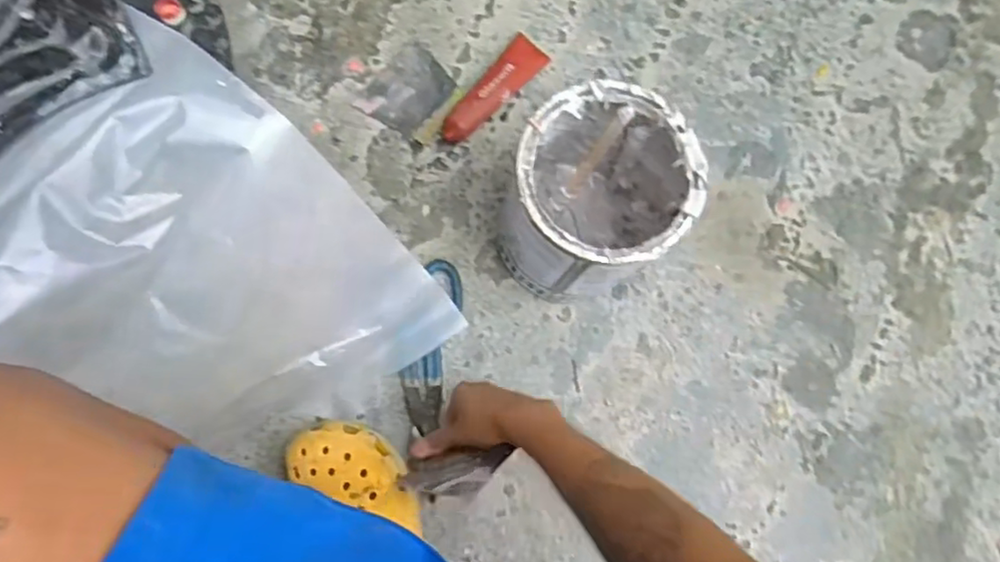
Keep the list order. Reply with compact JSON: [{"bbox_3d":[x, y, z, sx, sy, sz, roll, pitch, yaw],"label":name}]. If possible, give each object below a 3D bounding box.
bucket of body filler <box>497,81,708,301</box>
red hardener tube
[{"bbox_3d":[0.089,-0.077,0.652,0.159,0.207,0.160,1,81,-4],"label":"bucket of body filler"},{"bbox_3d":[-0.009,-0.226,0.757,0.047,0.029,0.162,41,81,2],"label":"red hardener tube"}]

